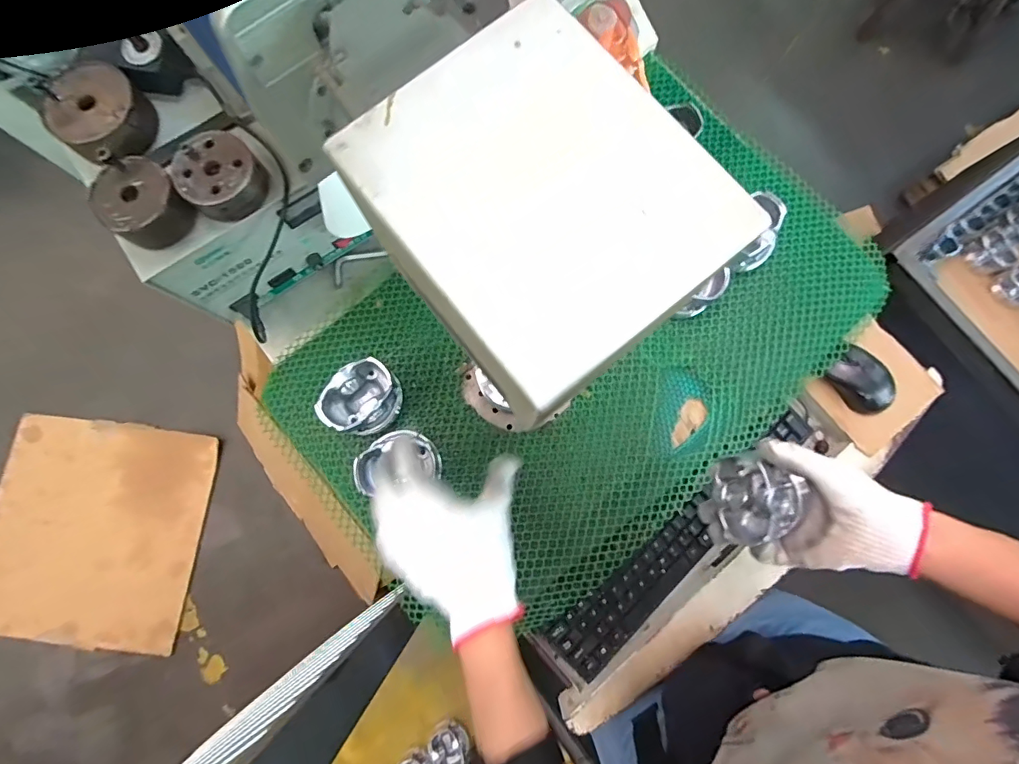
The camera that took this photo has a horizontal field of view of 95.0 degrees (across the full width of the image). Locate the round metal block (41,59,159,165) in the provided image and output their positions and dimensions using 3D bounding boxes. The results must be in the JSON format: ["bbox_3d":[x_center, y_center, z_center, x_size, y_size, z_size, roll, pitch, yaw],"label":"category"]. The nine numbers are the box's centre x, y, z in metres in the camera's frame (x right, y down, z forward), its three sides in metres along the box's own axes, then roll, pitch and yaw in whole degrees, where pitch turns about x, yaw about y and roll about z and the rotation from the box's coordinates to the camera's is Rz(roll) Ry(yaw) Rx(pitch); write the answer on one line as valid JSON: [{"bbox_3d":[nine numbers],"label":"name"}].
[{"bbox_3d":[-0.381,-0.249,0.435,0.084,0.031,0.080,0,79,-1],"label":"round metal block"}]

